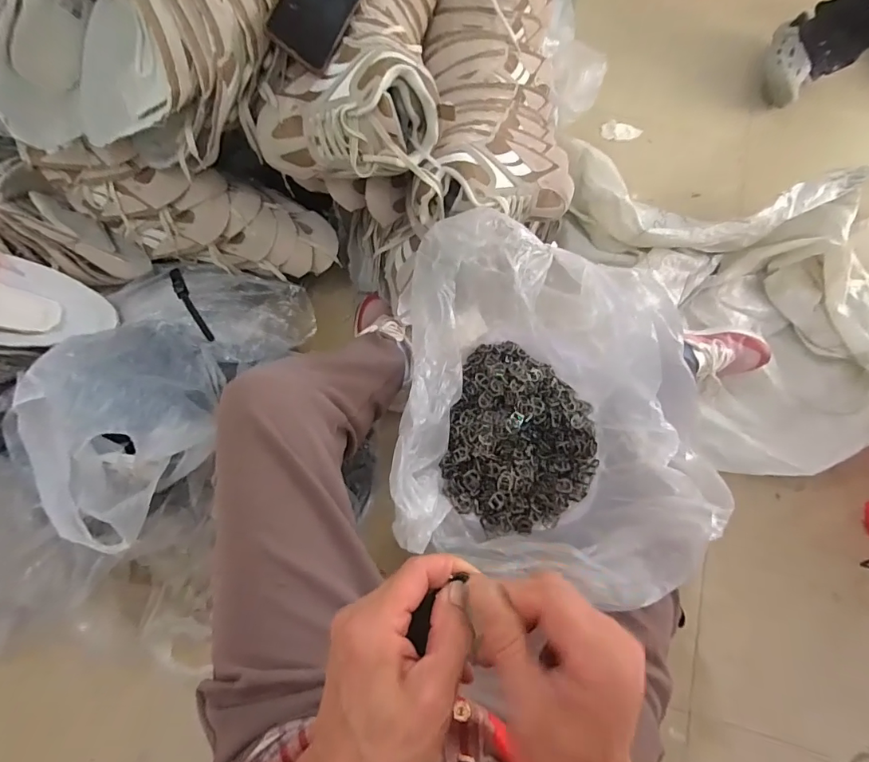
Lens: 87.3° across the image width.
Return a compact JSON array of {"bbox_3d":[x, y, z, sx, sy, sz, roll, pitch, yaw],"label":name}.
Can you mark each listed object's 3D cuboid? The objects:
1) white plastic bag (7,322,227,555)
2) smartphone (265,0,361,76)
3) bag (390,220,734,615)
[{"bbox_3d":[-0.395,0.051,0.576,0.190,0.185,0.272,34,73,9],"label":"white plastic bag"},{"bbox_3d":[-0.137,-0.467,0.557,0.076,0.008,0.166,26,82,-26],"label":"smartphone"},{"bbox_3d":[0.131,0.018,0.531,0.350,0.152,0.392,11,71,2],"label":"bag"}]

